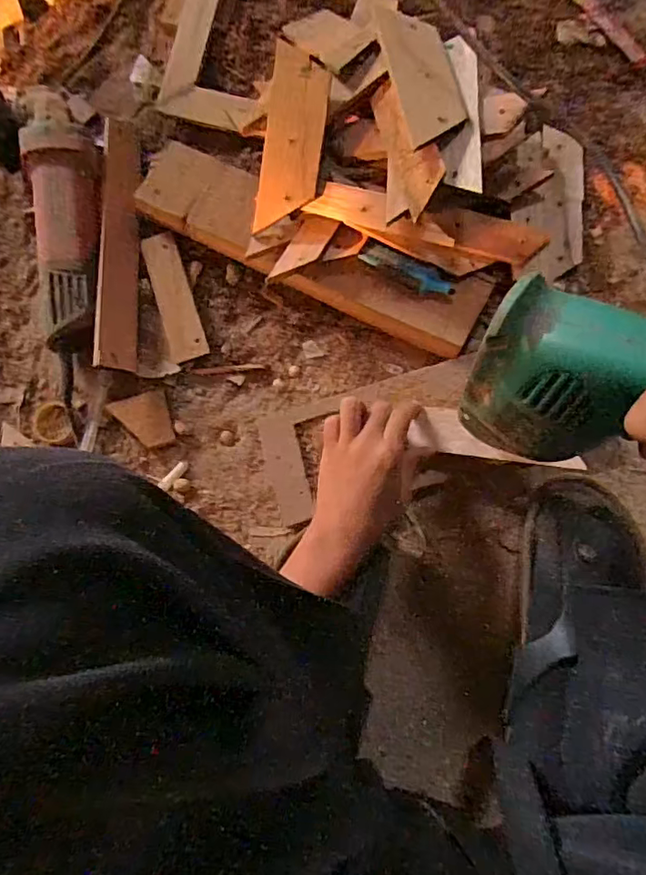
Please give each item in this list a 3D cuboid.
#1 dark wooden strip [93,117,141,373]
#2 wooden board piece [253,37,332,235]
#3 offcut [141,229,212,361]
[{"bbox_3d":[-0.196,-0.189,0.539,0.038,0.006,0.251,2,80,-23],"label":"dark wooden strip"},{"bbox_3d":[-0.026,-0.258,0.485,0.052,0.011,0.147,12,101,6],"label":"wooden board piece"},{"bbox_3d":[-0.147,-0.139,0.554,0.036,0.017,0.130,-17,82,2],"label":"offcut"}]

